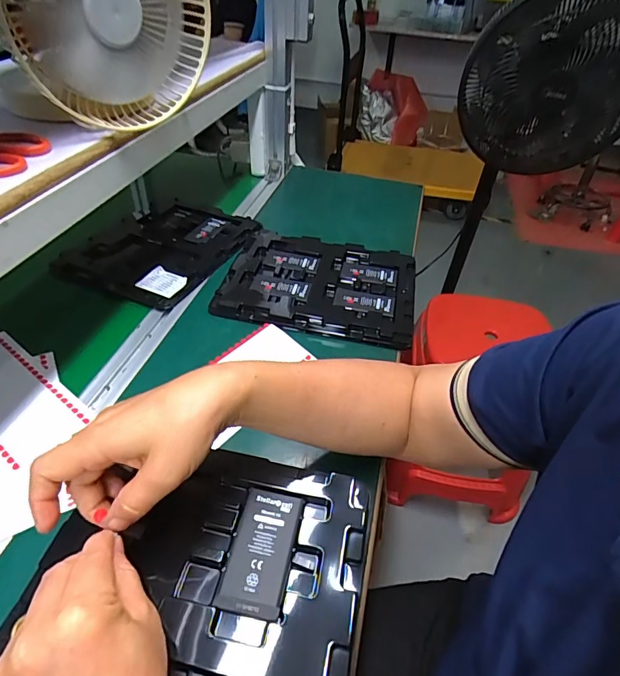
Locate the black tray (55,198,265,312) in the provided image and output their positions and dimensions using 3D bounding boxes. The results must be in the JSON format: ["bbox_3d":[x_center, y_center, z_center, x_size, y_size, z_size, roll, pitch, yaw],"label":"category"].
[{"bbox_3d":[-0.242,-0.152,0.714,0.233,0.024,0.272,19,45,16],"label":"black tray"}]

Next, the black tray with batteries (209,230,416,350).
[{"bbox_3d":[0.019,-0.087,0.655,0.270,0.015,0.216,10,44,7],"label":"black tray with batteries"}]

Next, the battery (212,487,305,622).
[{"bbox_3d":[-0.036,0.156,0.324,0.046,0.006,0.085,10,44,6],"label":"battery"}]

